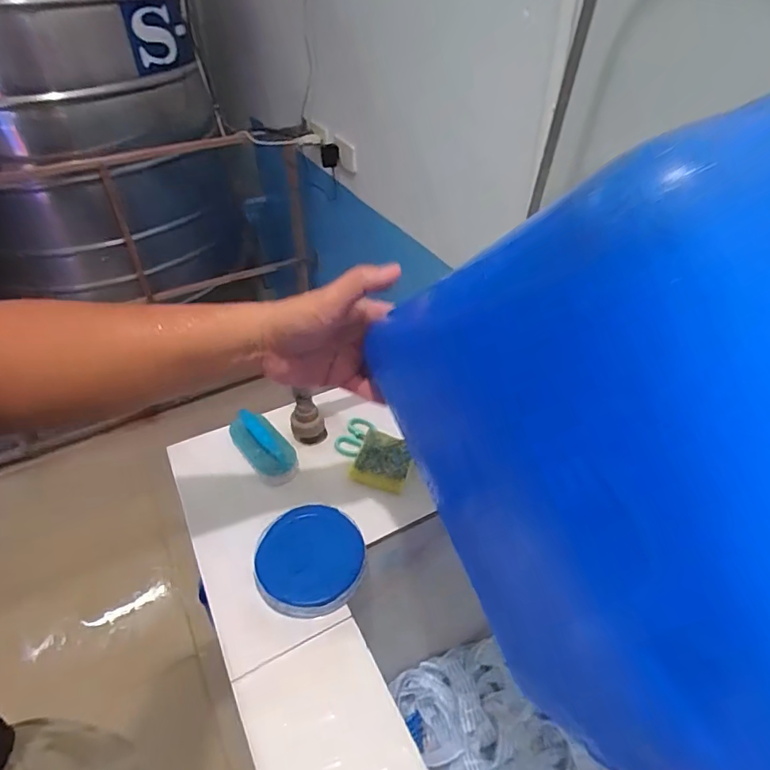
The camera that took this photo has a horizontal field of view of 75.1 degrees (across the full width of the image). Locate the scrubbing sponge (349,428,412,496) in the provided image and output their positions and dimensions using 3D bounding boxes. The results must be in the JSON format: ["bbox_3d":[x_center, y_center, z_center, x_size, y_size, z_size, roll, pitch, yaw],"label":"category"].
[{"bbox_3d":[-0.002,0.100,0.653,0.073,0.025,0.074,13,43,15],"label":"scrubbing sponge"}]

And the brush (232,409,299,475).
[{"bbox_3d":[-0.163,0.079,0.670,0.056,0.042,0.114,-28,48,-27],"label":"brush"}]

